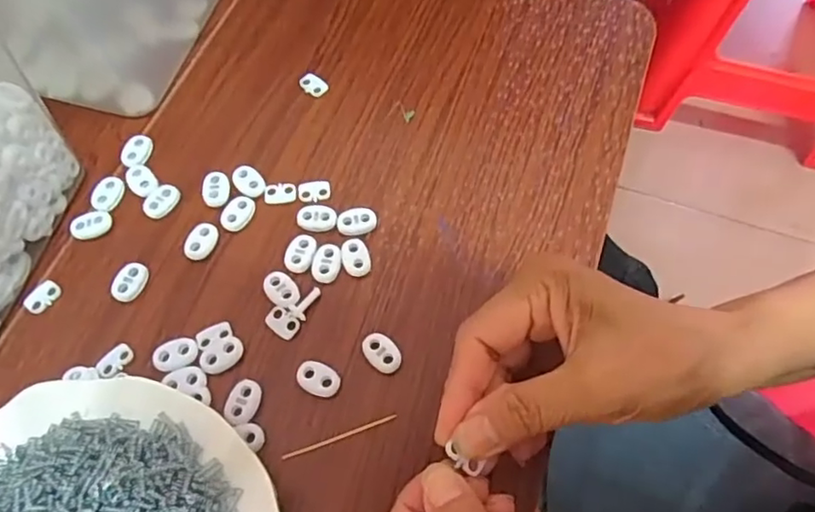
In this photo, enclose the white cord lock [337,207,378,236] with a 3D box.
[{"bbox_3d":[-0.029,-0.020,0.342,0.022,0.006,0.016,-7,65,-4],"label":"white cord lock"}]

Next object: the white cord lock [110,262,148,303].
[{"bbox_3d":[-0.153,0.014,0.326,0.015,0.006,0.023,21,66,9],"label":"white cord lock"}]

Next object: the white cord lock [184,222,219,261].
[{"bbox_3d":[-0.117,-0.009,0.336,0.015,0.006,0.023,21,66,9],"label":"white cord lock"}]

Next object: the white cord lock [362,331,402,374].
[{"bbox_3d":[-0.014,0.050,0.308,0.024,0.004,0.016,41,71,17],"label":"white cord lock"}]

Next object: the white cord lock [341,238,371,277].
[{"bbox_3d":[-0.029,0.000,0.332,0.015,0.004,0.023,-12,66,-6],"label":"white cord lock"}]

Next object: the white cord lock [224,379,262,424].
[{"bbox_3d":[-0.083,0.073,0.297,0.016,0.004,0.021,9,65,3],"label":"white cord lock"}]

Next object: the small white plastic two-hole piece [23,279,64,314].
[{"bbox_3d":[-0.202,0.022,0.325,0.012,0.004,0.020,40,71,16],"label":"small white plastic two-hole piece"}]

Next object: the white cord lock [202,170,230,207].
[{"bbox_3d":[-0.114,-0.041,0.349,0.016,0.004,0.022,-3,65,-2],"label":"white cord lock"}]

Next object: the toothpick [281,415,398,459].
[{"bbox_3d":[-0.033,0.089,0.290,0.058,0.004,0.004,-17,66,-9],"label":"toothpick"}]

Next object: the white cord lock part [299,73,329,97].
[{"bbox_3d":[-0.062,-0.113,0.388,0.020,0.005,0.012,29,68,12],"label":"white cord lock part"}]

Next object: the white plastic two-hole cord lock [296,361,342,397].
[{"bbox_3d":[-0.046,0.063,0.302,0.022,0.004,0.015,20,66,8],"label":"white plastic two-hole cord lock"}]

